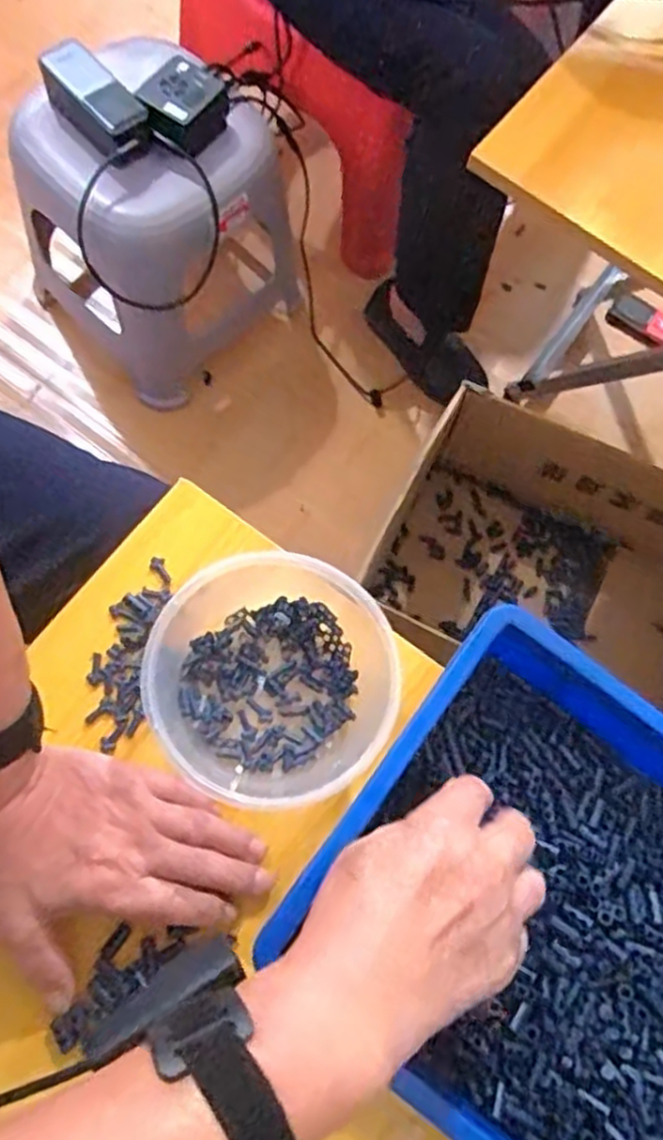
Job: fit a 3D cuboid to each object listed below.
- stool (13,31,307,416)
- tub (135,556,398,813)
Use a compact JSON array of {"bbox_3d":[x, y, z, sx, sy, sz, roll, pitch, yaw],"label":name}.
[{"bbox_3d":[-0.216,-0.461,0.978,0.264,0.340,0.315,42,75,8],"label":"stool"},{"bbox_3d":[-0.034,0.067,0.441,0.154,0.052,0.143,17,73,1],"label":"tub"}]

